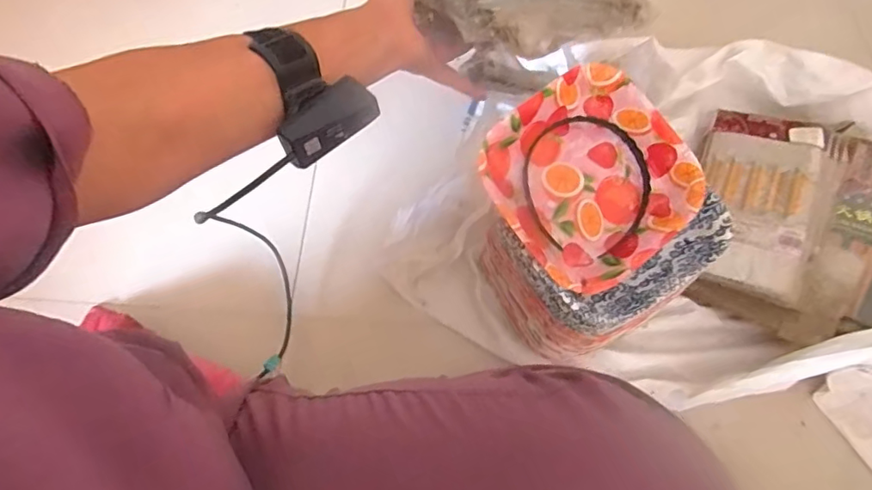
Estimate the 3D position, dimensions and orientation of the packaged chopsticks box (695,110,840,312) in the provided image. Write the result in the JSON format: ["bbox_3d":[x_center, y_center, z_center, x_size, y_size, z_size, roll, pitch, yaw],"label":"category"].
[{"bbox_3d":[0.393,-0.055,0.634,0.143,0.040,0.249,21,70,9],"label":"packaged chopsticks box"}]

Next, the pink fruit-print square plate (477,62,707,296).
[{"bbox_3d":[0.139,-0.060,0.484,0.175,0.032,0.173,-39,88,-10],"label":"pink fruit-print square plate"}]

